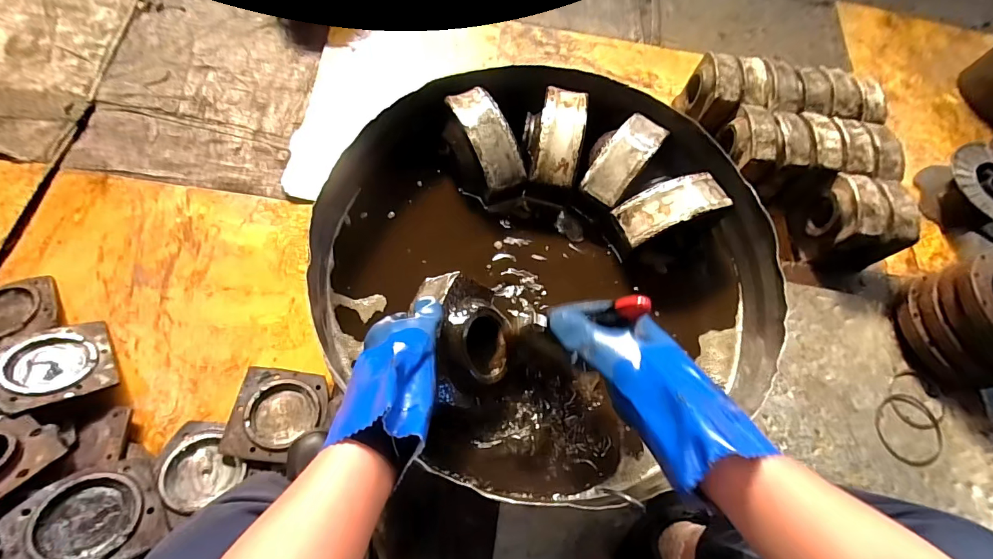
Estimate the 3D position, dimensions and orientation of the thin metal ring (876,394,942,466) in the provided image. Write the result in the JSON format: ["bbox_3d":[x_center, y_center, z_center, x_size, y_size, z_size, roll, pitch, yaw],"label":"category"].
[{"bbox_3d":[0.836,0.305,0.875,0.129,0.007,0.135,-2,73,6],"label":"thin metal ring"}]

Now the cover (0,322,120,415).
[{"bbox_3d":[-0.823,0.154,0.806,0.168,0.022,0.173,-11,55,-39],"label":"cover"}]

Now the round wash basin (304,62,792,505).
[{"bbox_3d":[0.076,-0.029,0.570,0.557,0.134,0.541,2,69,-6],"label":"round wash basin"}]

